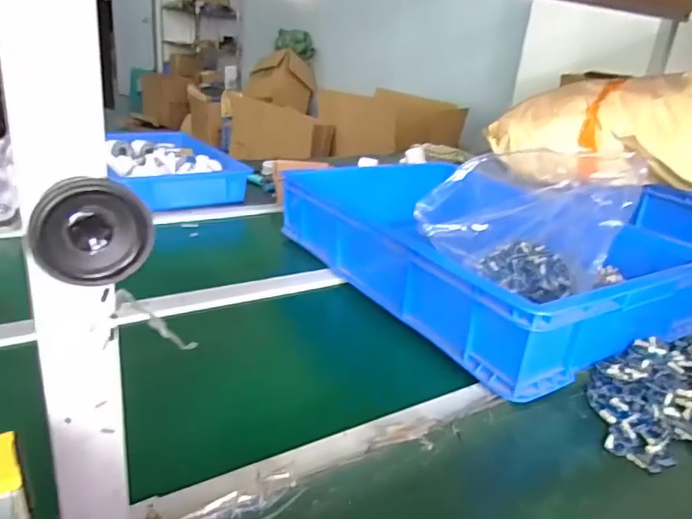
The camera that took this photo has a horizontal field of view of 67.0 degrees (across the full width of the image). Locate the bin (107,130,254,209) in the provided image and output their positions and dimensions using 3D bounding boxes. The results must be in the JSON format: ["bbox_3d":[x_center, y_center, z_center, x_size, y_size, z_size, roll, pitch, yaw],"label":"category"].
[{"bbox_3d":[-0.422,-0.219,1.196,0.292,0.089,0.416,-11,28,-36],"label":"bin"}]

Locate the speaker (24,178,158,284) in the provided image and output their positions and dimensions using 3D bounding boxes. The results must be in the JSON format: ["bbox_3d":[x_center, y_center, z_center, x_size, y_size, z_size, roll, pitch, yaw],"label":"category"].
[{"bbox_3d":[-0.126,-0.014,0.261,0.053,0.051,0.020,-8,12,-30],"label":"speaker"}]

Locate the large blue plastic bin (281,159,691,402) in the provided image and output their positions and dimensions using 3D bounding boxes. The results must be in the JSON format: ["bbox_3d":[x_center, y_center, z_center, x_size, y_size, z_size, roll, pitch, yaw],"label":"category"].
[{"bbox_3d":[0.196,-0.026,0.839,0.396,0.123,0.557,-8,28,-31],"label":"large blue plastic bin"}]

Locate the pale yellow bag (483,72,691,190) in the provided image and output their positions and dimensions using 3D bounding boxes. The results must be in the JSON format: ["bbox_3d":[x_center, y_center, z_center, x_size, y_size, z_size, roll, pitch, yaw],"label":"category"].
[{"bbox_3d":[0.677,-0.275,1.121,0.676,0.208,0.232,16,25,22],"label":"pale yellow bag"}]

